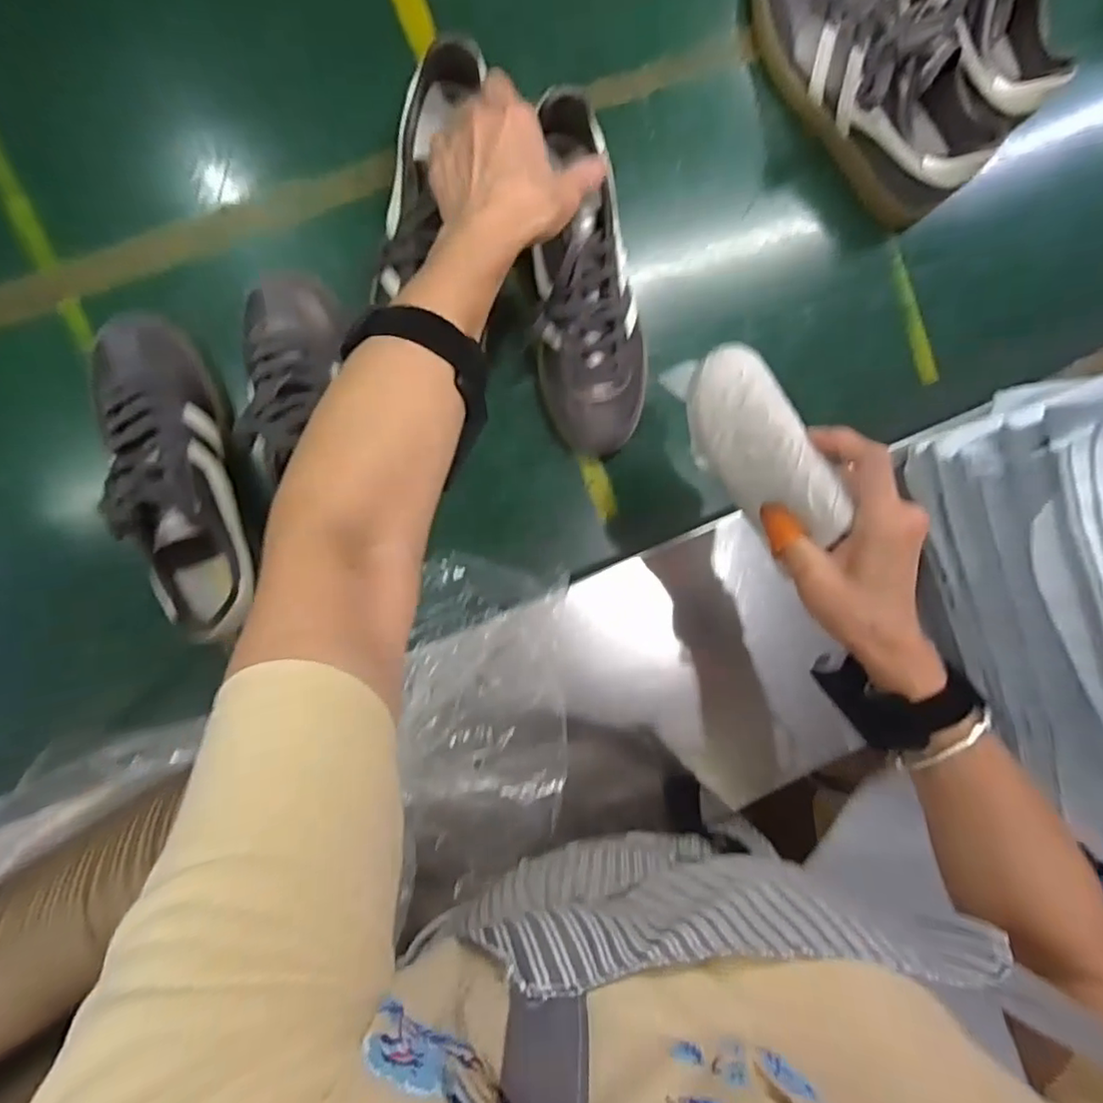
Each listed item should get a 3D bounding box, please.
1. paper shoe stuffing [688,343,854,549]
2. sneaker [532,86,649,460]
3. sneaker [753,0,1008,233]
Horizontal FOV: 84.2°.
[{"bbox_3d":[0.136,-0.066,0.394,0.058,0.046,0.138,-28,69,-5],"label":"paper shoe stuffing"},{"bbox_3d":[0.032,-0.208,0.493,0.094,0.084,0.255,-9,110,-7],"label":"sneaker"},{"bbox_3d":[0.269,-0.406,0.510,0.254,0.101,0.093,43,88,-9],"label":"sneaker"}]

